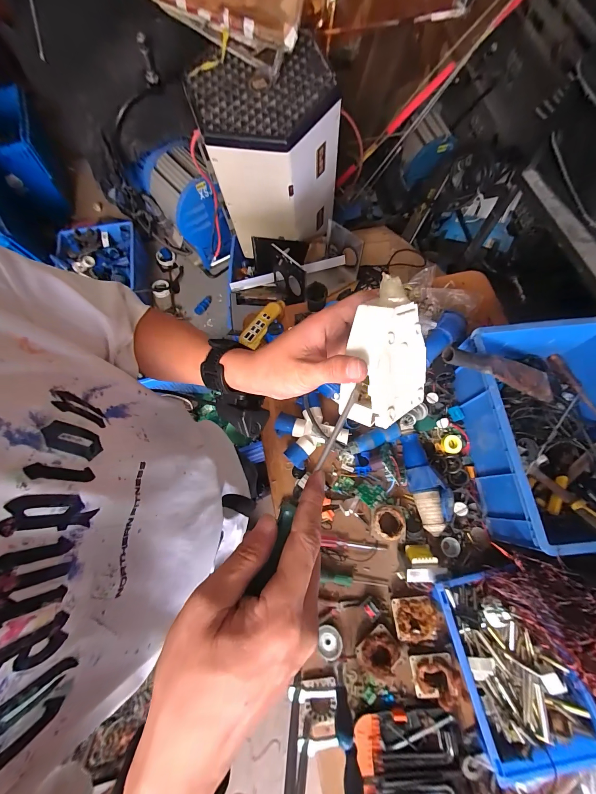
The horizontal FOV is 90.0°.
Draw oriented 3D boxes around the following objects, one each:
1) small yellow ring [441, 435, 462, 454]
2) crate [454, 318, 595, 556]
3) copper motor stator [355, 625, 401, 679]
[{"bbox_3d":[0.395,0.122,0.768,0.045,0.015,0.047,0,71,1],"label":"small yellow ring"},{"bbox_3d":[0.624,0.073,0.696,0.396,0.167,0.465,-7,71,-1],"label":"crate"},{"bbox_3d":[0.176,0.552,0.644,0.085,0.051,0.080,-39,75,-11],"label":"copper motor stator"}]

